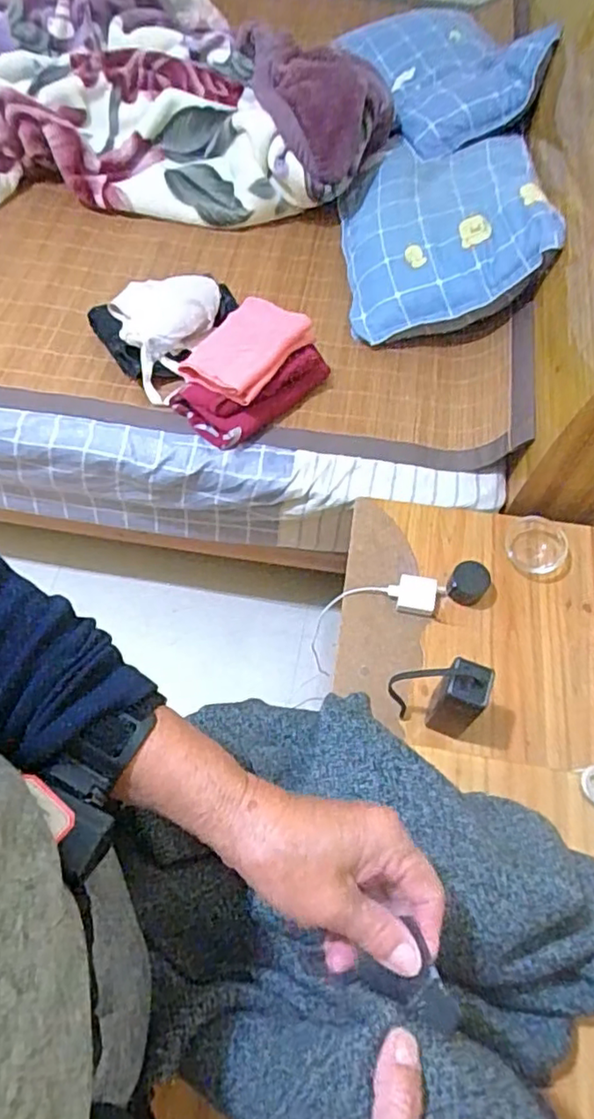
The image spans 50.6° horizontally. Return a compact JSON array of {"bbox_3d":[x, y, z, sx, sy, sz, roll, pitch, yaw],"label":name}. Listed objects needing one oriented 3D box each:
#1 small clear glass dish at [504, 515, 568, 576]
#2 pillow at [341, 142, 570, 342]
[{"bbox_3d":[0.364,-0.022,0.955,0.086,0.029,0.086,1,62,-2],"label":"small clear glass dish"},{"bbox_3d":[0.272,-0.674,1.236,0.378,0.096,0.490,-13,57,20],"label":"pillow"}]

